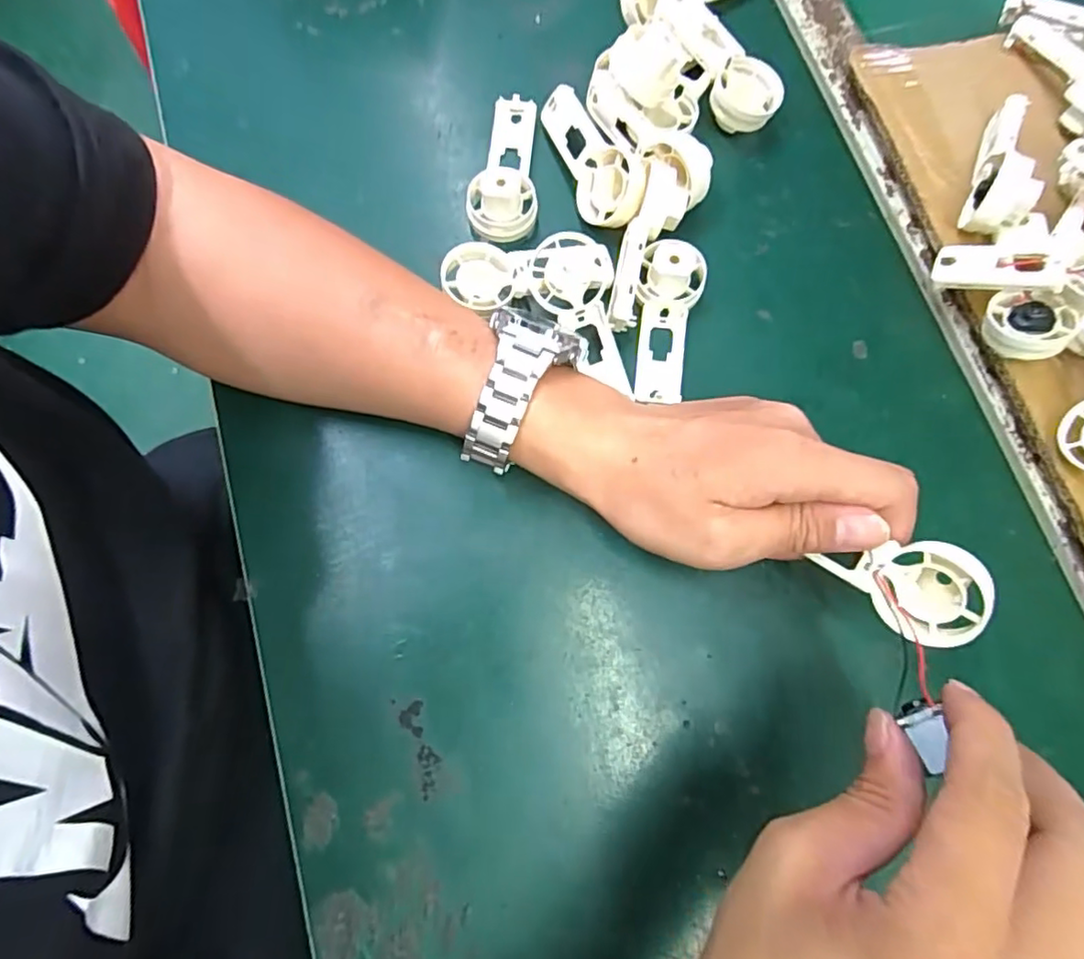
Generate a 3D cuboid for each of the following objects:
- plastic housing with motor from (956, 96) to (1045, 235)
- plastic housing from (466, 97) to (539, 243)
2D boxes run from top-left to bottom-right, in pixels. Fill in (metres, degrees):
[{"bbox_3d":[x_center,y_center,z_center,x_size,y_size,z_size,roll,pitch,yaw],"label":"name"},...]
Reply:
[{"bbox_3d":[0.258,-0.174,0.334,0.026,0.038,0.087,23,75,4],"label":"plastic housing with motor"},{"bbox_3d":[-0.019,-0.184,0.350,0.038,0.024,0.094,8,75,0],"label":"plastic housing"}]

